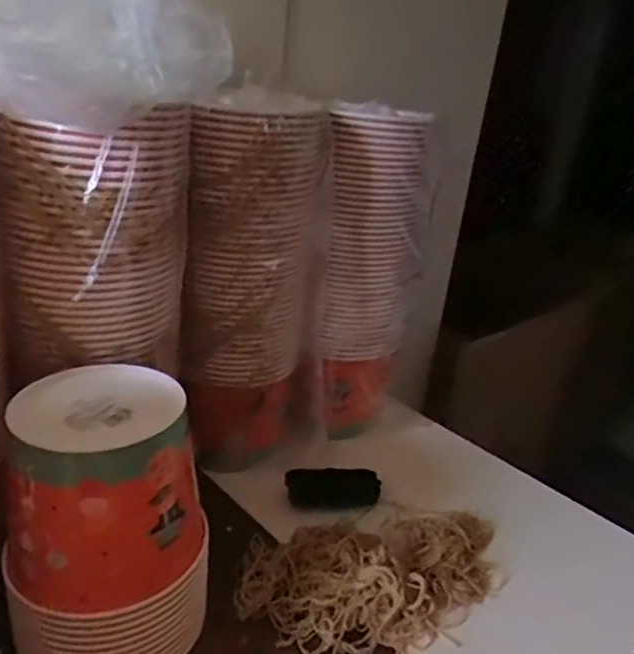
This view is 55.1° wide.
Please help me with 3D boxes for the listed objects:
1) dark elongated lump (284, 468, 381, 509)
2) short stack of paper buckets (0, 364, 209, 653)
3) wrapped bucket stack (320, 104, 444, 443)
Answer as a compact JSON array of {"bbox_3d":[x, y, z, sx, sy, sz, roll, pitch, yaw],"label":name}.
[{"bbox_3d":[0.019,0.187,0.711,0.107,0.029,0.037,3,25,-9],"label":"dark elongated lump"},{"bbox_3d":[-0.167,0.166,0.495,0.151,0.225,0.136,2,25,-10],"label":"short stack of paper buckets"},{"bbox_3d":[0.064,-0.055,0.744,0.115,0.382,0.120,11,25,8],"label":"wrapped bucket stack"}]

